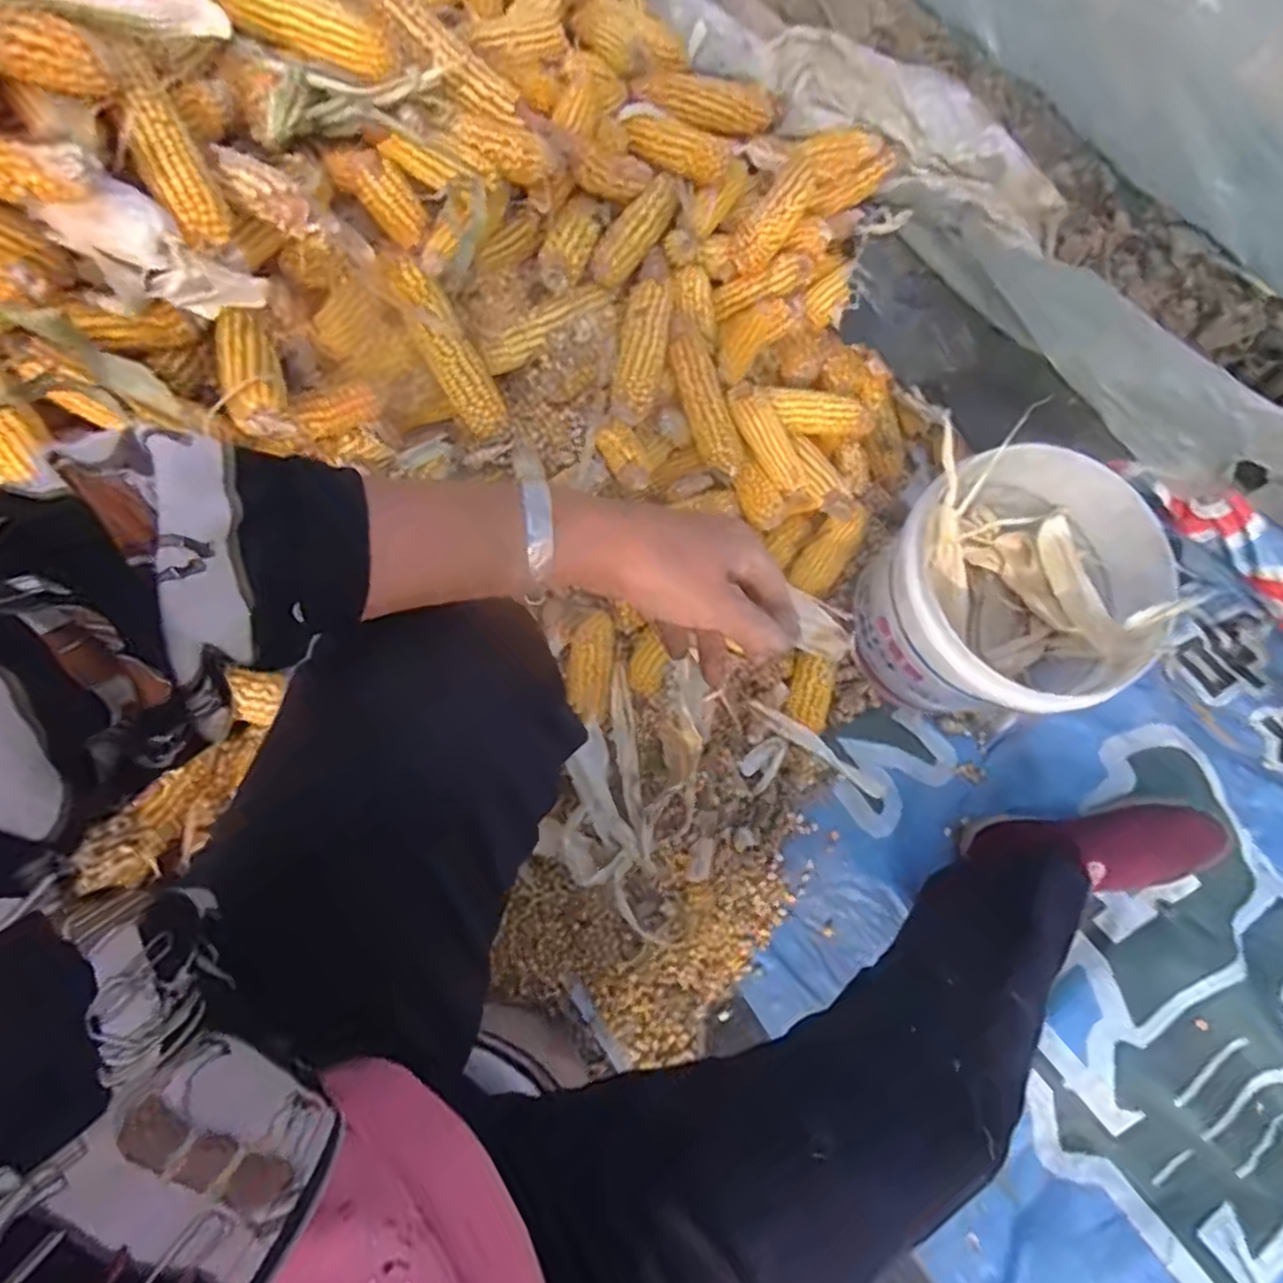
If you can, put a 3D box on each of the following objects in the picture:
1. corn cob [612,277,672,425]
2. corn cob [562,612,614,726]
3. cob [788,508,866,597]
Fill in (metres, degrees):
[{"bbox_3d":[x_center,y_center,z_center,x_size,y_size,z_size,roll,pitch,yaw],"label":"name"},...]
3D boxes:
[{"bbox_3d":[0.001,-0.324,0.789,0.051,0.040,0.163,11,87,3],"label":"corn cob"},{"bbox_3d":[-0.061,0.028,0.826,0.055,0.048,0.140,6,74,2],"label":"corn cob"},{"bbox_3d":[0.237,-0.113,0.890,0.057,0.041,0.121,35,77,10],"label":"cob"}]

